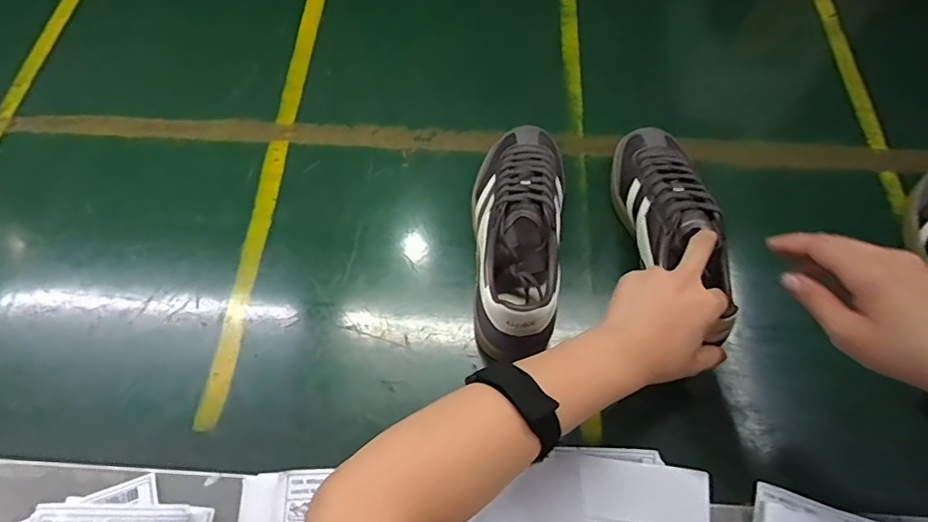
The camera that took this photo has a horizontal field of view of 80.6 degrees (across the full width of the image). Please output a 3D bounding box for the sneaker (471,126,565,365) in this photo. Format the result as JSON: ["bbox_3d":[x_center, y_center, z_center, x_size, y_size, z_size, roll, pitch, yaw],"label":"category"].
[{"bbox_3d":[0.050,-0.035,0.536,0.087,0.102,0.249,7,63,5],"label":"sneaker"}]

